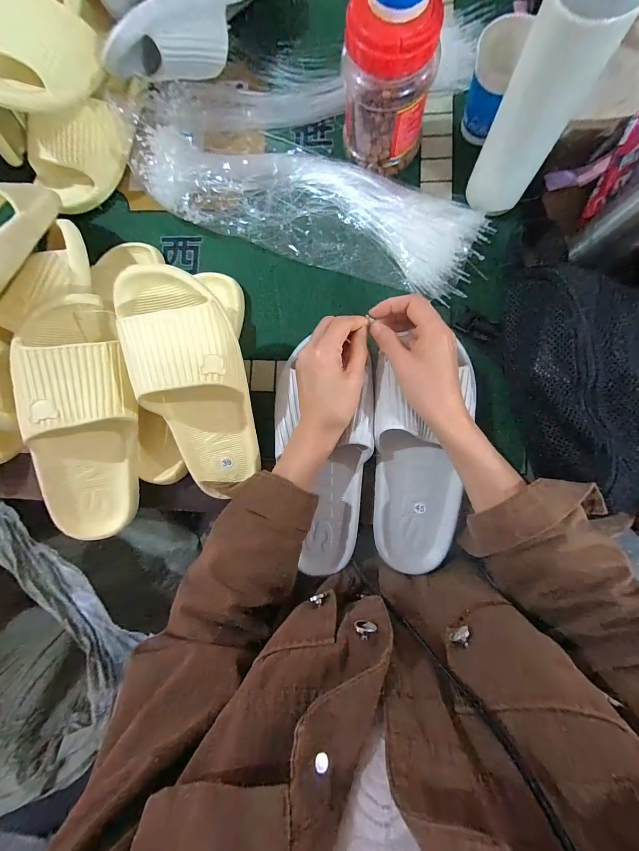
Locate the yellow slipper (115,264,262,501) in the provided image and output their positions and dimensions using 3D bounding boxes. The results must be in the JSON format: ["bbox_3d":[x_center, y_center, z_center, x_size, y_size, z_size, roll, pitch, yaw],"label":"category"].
[{"bbox_3d":[-0.123,-0.026,0.324,0.098,0.069,0.243,-10,116,5],"label":"yellow slipper"}]

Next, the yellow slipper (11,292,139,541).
[{"bbox_3d":[-0.231,0.003,0.333,0.104,0.082,0.250,6,108,7],"label":"yellow slipper"}]

